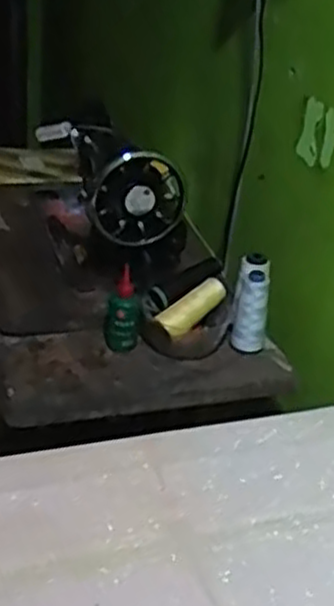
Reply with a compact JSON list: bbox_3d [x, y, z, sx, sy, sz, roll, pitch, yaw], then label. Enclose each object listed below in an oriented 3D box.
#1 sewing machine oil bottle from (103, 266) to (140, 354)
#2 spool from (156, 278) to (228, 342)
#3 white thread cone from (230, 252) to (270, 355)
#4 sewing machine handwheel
[{"bbox_3d":[-0.059,0.010,1.045,0.046,0.126,0.031,2,28,-3],"label":"sewing machine oil bottle"},{"bbox_3d":[0.033,0.004,1.057,0.105,0.037,0.030,-39,42,-12],"label":"spool"},{"bbox_3d":[0.117,0.007,1.086,0.048,0.127,0.054,7,29,6],"label":"white thread cone"},{"bbox_3d":[-0.041,-0.144,1.095,0.130,0.135,0.031,2,29,-6],"label":"sewing machine handwheel"}]

